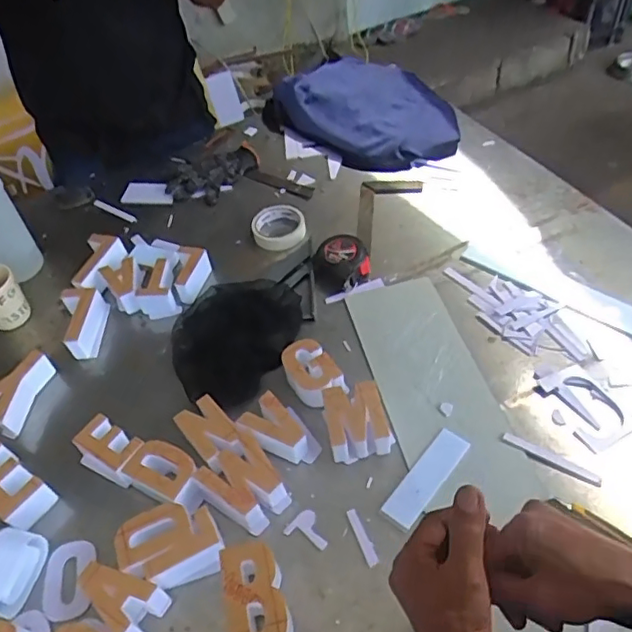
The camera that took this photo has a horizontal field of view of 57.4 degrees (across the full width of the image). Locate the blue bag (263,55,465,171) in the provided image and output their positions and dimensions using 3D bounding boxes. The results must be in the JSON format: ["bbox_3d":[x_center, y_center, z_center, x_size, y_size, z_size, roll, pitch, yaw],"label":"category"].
[{"bbox_3d":[0.103,-0.435,1.202,0.290,0.067,0.389,-33,54,-20],"label":"blue bag"}]

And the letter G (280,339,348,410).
[{"bbox_3d":[-0.004,0.080,0.775,0.061,0.043,0.097,-34,54,-21],"label":"letter G"}]

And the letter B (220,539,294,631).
[{"bbox_3d":[-0.061,0.290,0.591,0.059,0.039,0.116,-12,49,-4],"label":"letter B"}]

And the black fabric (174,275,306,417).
[{"bbox_3d":[-0.132,0.021,0.854,0.197,0.034,0.220,27,57,26],"label":"black fabric"}]

